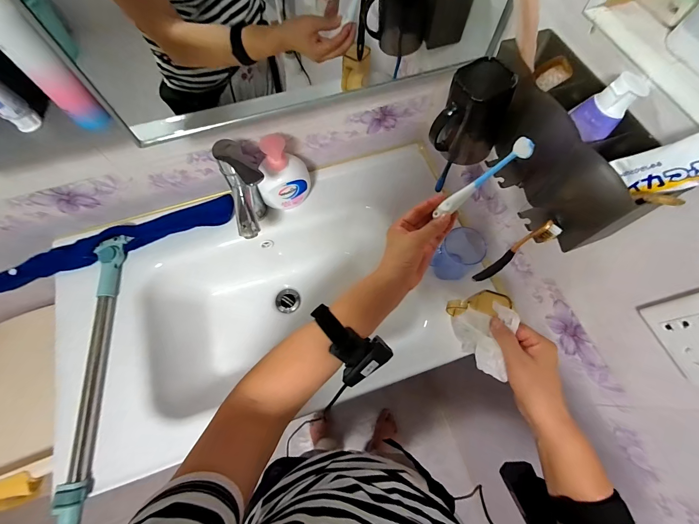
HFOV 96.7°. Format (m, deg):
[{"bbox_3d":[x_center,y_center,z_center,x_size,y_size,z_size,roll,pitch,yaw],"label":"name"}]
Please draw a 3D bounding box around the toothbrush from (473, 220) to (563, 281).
[{"bbox_3d":[0.207,-0.004,0.404,0.013,0.176,0.024,-28,70,-12],"label":"toothbrush"}]

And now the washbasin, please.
[{"bbox_3d":[-0.108,0.074,0.671,0.832,0.204,0.524,-18,68,-8],"label":"washbasin"}]

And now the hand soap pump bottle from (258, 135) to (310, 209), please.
[{"bbox_3d":[-0.126,-0.164,0.586,0.099,0.153,0.057,-22,69,-10],"label":"hand soap pump bottle"}]

